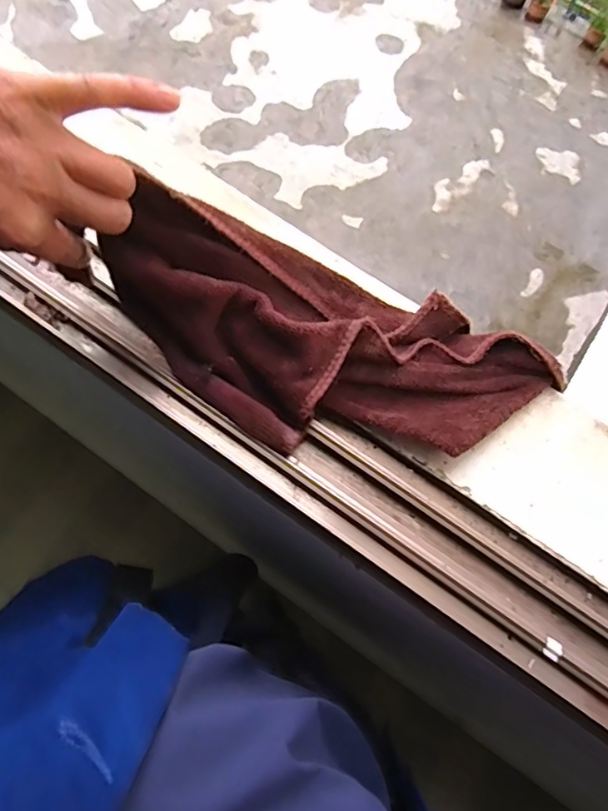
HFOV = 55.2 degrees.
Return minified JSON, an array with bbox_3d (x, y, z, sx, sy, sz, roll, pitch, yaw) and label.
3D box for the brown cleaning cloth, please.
[{"bbox_3d":[0.020,-0.030,0.333,0.262,0.060,0.105,17,73,-14],"label":"brown cleaning cloth"}]

